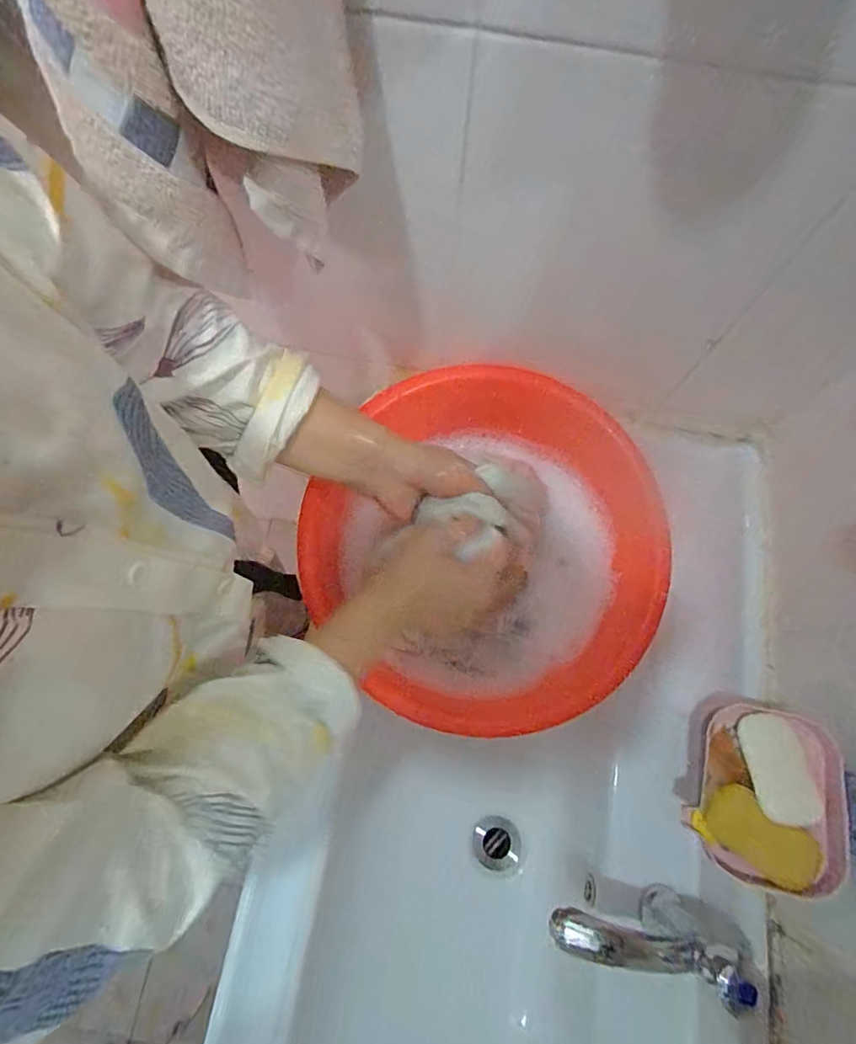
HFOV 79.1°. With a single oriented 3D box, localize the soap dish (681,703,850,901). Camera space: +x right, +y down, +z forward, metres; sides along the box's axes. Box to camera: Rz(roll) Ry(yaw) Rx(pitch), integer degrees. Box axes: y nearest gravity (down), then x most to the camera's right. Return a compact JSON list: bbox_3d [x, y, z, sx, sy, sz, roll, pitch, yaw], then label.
[{"bbox_3d":[0.272,0.218,0.412,0.100,0.036,0.128,13,78,37],"label":"soap dish"}]

